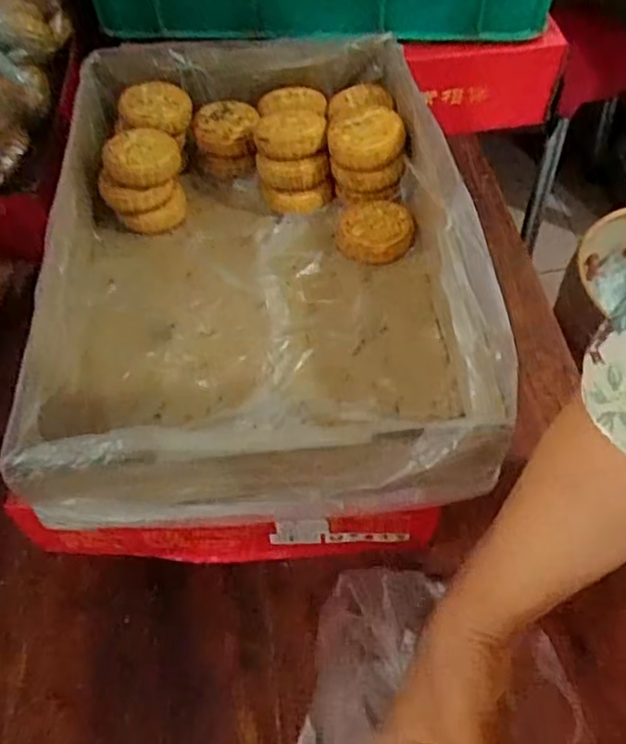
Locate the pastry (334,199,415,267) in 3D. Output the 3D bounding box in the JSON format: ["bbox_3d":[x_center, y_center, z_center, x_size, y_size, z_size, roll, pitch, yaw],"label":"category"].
[{"bbox_3d":[0.055,-0.124,0.599,0.069,0.019,0.062,-21,57,-13],"label":"pastry"}]

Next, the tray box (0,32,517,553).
[{"bbox_3d":[-0.042,-0.101,0.553,0.324,0.097,0.444,-3,54,-1],"label":"tray box"}]

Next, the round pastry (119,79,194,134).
[{"bbox_3d":[-0.143,-0.245,0.624,0.063,0.016,0.063,-12,78,-15],"label":"round pastry"}]

